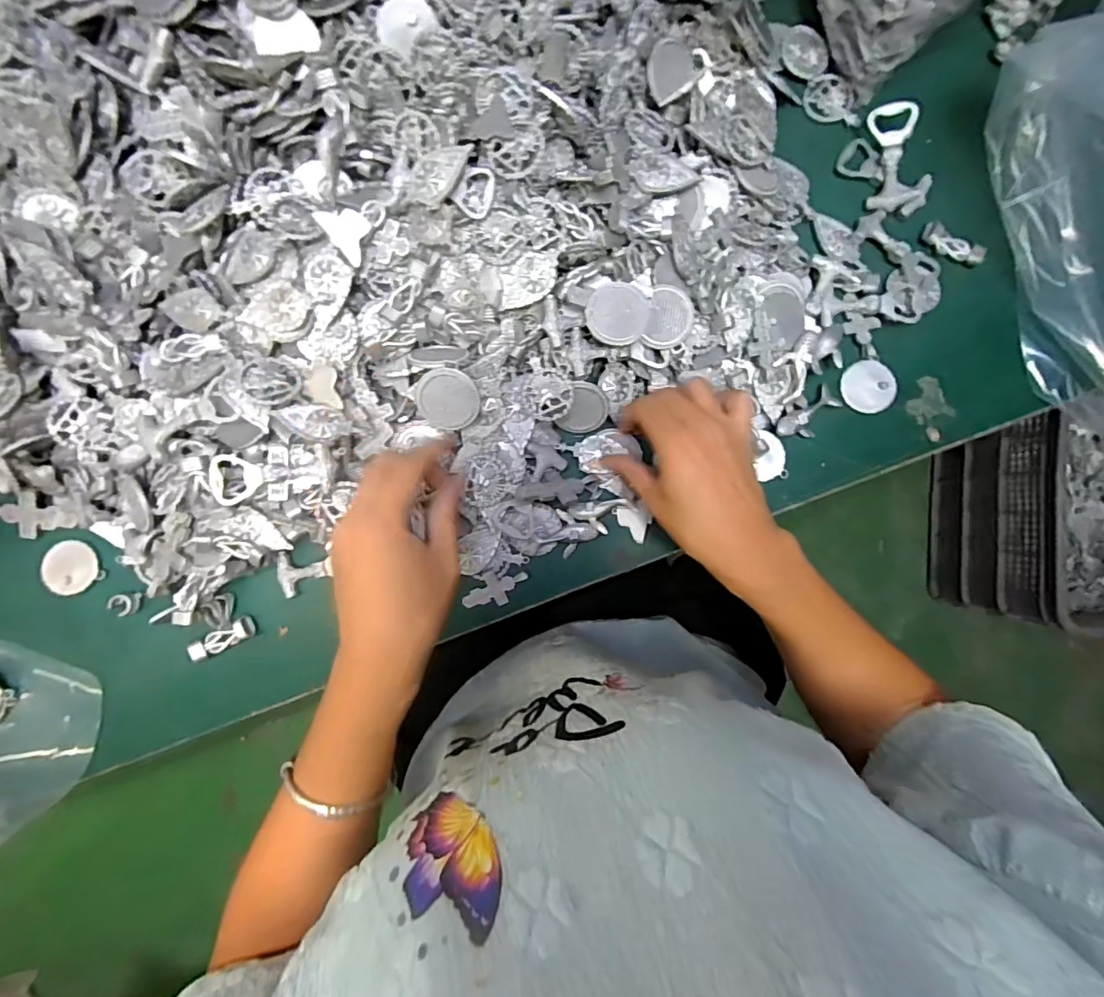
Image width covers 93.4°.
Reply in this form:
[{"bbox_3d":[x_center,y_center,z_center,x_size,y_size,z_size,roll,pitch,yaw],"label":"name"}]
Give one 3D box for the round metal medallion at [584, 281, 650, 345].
[{"bbox_3d":[0.042,-0.118,0.333,0.039,0.004,0.038,0,93,2],"label":"round metal medallion"}]

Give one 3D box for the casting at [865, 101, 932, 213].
[{"bbox_3d":[0.252,-0.243,0.372,0.043,0.021,0.069,-4,89,-2],"label":"casting"}]

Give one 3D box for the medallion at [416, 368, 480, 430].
[{"bbox_3d":[-0.066,-0.063,0.332,0.039,0.004,0.040,-1,122,-2],"label":"medallion"}]

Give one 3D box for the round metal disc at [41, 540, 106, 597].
[{"bbox_3d":[-0.339,0.048,0.366,0.037,0.006,0.037,0,89,-2],"label":"round metal disc"}]

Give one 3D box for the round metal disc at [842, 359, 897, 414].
[{"bbox_3d":[0.229,-0.081,0.373,0.035,0.006,0.038,0,89,-2],"label":"round metal disc"}]

